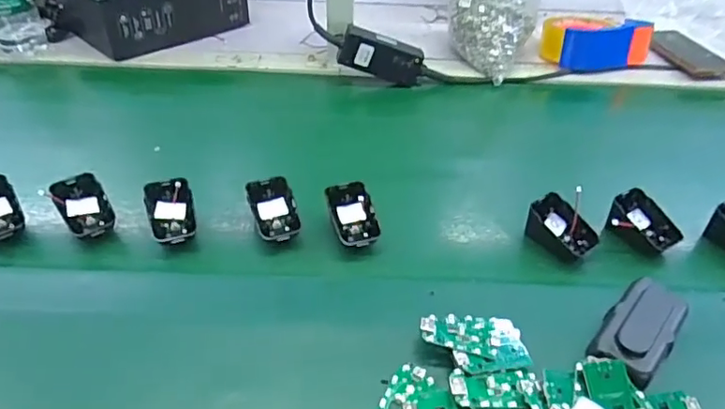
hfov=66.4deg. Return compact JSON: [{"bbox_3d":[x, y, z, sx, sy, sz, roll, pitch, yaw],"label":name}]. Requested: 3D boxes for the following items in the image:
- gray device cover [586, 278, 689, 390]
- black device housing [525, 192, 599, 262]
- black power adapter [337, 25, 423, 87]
[{"bbox_3d":[0.235,0.104,0.466,0.051,0.022,0.105,32,49,29],"label":"gray device cover"},{"bbox_3d":[0.199,0.028,0.555,0.043,0.043,0.064,-31,51,-33],"label":"black device housing"},{"bbox_3d":[0.033,-0.206,0.777,0.129,0.056,0.034,16,39,-18],"label":"black power adapter"}]

